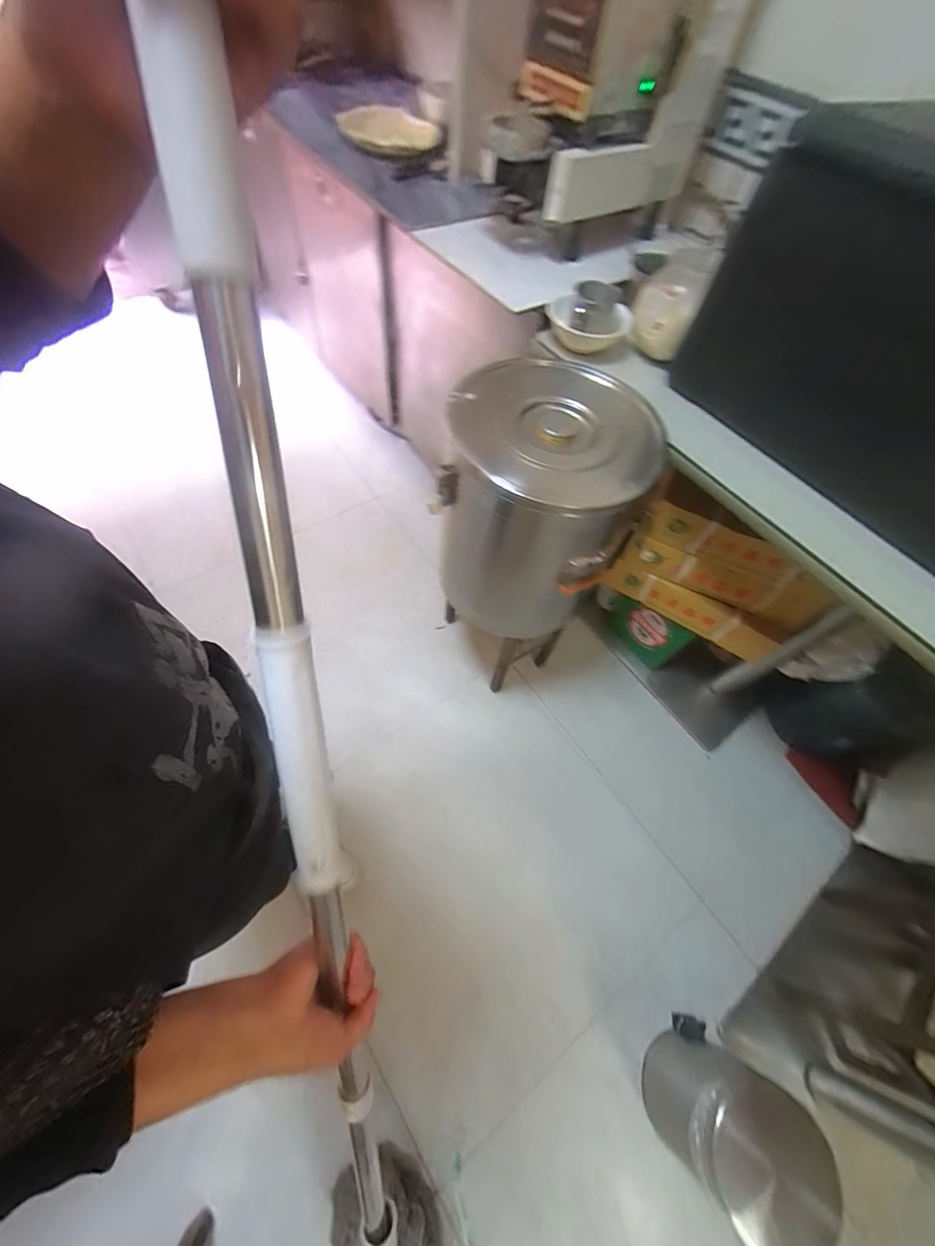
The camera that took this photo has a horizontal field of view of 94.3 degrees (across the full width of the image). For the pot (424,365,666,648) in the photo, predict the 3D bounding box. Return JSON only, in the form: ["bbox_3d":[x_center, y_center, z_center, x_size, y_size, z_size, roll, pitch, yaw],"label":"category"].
[{"bbox_3d":[0.134,-0.233,0.868,0.349,0.370,0.378,16,61,3],"label":"pot"}]

